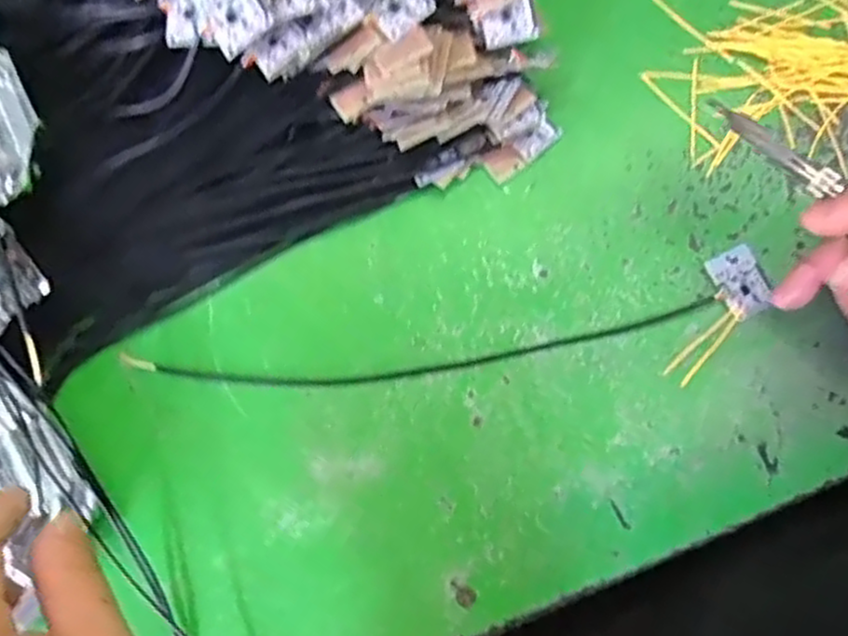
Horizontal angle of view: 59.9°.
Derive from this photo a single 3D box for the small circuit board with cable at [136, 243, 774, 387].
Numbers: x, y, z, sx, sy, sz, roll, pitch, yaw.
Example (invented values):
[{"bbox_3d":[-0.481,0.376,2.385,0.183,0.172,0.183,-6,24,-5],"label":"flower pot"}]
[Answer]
[{"bbox_3d":[0.016,0.014,0.343,0.303,0.010,0.057,-8,81,-2],"label":"small circuit board with cable"}]

